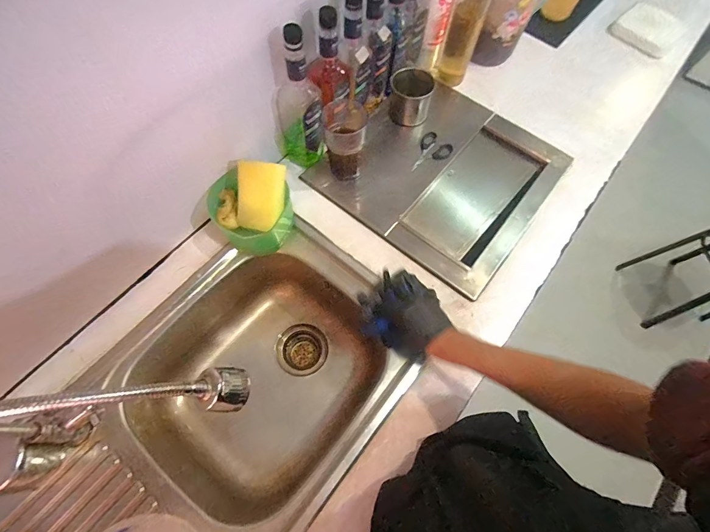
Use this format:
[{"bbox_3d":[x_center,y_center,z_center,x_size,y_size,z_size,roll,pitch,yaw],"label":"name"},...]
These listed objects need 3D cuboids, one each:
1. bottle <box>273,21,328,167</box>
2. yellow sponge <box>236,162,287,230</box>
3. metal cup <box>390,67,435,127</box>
[{"bbox_3d":[-0.105,-0.290,0.670,0.090,0.269,0.067,-14,67,-8],"label":"bottle"},{"bbox_3d":[-0.176,-0.130,0.661,0.089,0.118,0.028,9,21,10],"label":"yellow sponge"},{"bbox_3d":[0.123,-0.377,0.797,0.088,0.086,0.088,1,66,-1],"label":"metal cup"}]

